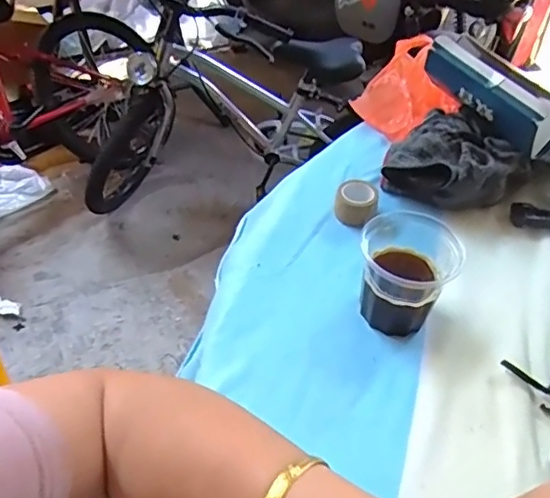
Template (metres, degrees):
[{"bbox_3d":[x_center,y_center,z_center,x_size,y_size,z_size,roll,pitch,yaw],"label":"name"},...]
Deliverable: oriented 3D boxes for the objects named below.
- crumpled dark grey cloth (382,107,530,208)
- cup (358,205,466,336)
[{"bbox_3d":[0.166,-0.081,0.529,0.109,0.053,0.105,-30,55,-30],"label":"crumpled dark grey cloth"},{"bbox_3d":[0.092,0.017,0.418,0.062,0.068,0.075,11,45,6],"label":"cup"}]

